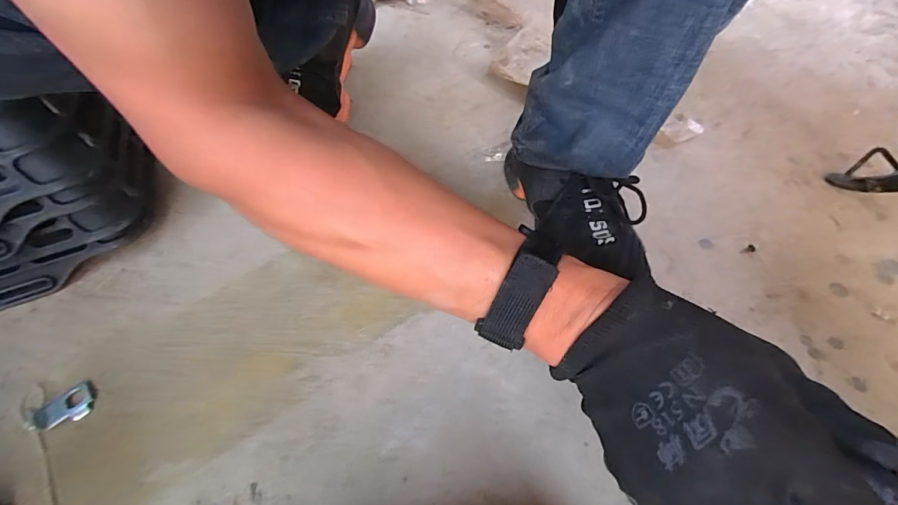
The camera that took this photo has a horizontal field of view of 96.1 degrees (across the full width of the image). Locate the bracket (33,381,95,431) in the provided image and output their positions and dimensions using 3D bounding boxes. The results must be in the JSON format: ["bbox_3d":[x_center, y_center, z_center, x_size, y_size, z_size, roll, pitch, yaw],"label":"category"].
[{"bbox_3d":[-0.313,0.126,0.331,0.028,0.010,0.039,38,63,24],"label":"bracket"}]

